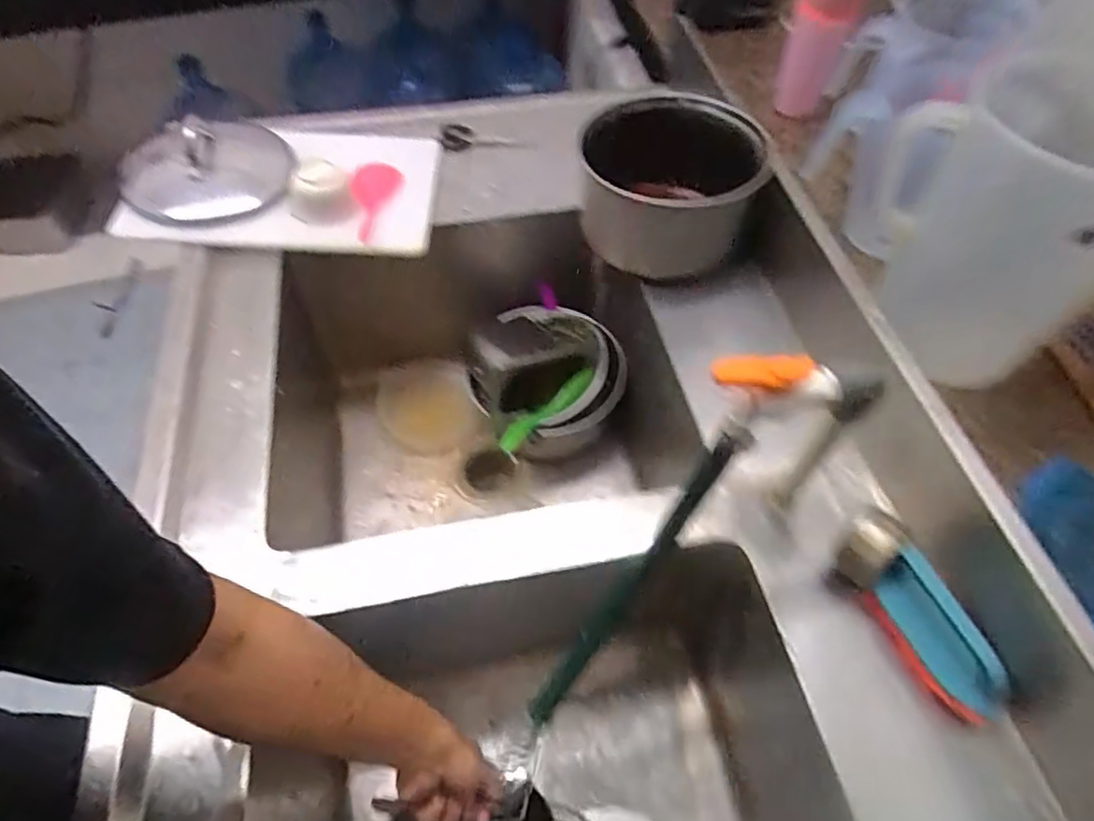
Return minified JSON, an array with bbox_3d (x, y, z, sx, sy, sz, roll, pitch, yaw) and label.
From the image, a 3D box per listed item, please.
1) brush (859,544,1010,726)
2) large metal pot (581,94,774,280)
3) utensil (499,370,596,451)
[{"bbox_3d":[0.324,0.188,0.532,0.048,0.057,0.139,-22,72,-14],"label":"brush"},{"bbox_3d":[0.166,-0.295,0.837,0.236,0.149,0.237,0,55,0],"label":"large metal pot"},{"bbox_3d":[-0.001,-0.005,0.908,0.167,0.033,0.029,-39,63,-7],"label":"utensil"}]

